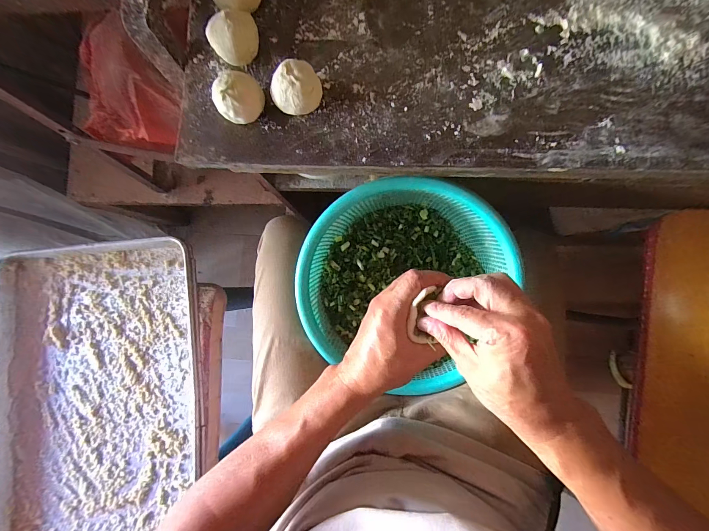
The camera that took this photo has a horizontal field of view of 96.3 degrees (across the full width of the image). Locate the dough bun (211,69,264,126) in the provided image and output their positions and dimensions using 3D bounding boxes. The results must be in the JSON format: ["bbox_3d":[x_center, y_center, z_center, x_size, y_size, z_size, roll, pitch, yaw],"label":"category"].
[{"bbox_3d":[-0.115,-0.167,0.322,0.048,0.041,0.043,-35,83,1],"label":"dough bun"}]

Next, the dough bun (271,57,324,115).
[{"bbox_3d":[-0.056,-0.172,0.317,0.048,0.041,0.042,-20,83,2],"label":"dough bun"}]

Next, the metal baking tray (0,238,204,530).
[{"bbox_3d":[-0.506,0.273,0.624,0.445,0.056,0.623,-2,84,4],"label":"metal baking tray"}]

